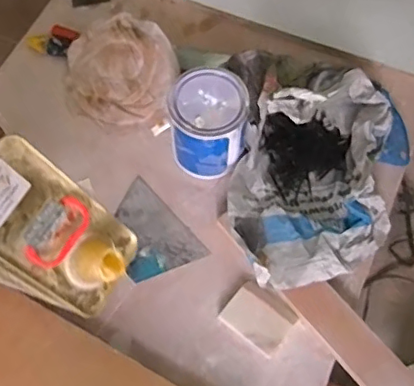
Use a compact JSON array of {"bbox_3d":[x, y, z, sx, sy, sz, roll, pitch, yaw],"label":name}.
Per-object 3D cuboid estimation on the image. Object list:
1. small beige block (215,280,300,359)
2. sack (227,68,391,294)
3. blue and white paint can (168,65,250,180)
[{"bbox_3d":[0.063,0.153,0.705,0.079,0.013,0.062,37,71,15],"label":"small beige block"},{"bbox_3d":[0.149,-0.023,0.723,0.233,0.138,0.274,1,66,0],"label":"sack"},{"bbox_3d":[0.002,-0.094,0.754,0.097,0.101,0.103,-7,66,-3],"label":"blue and white paint can"}]

